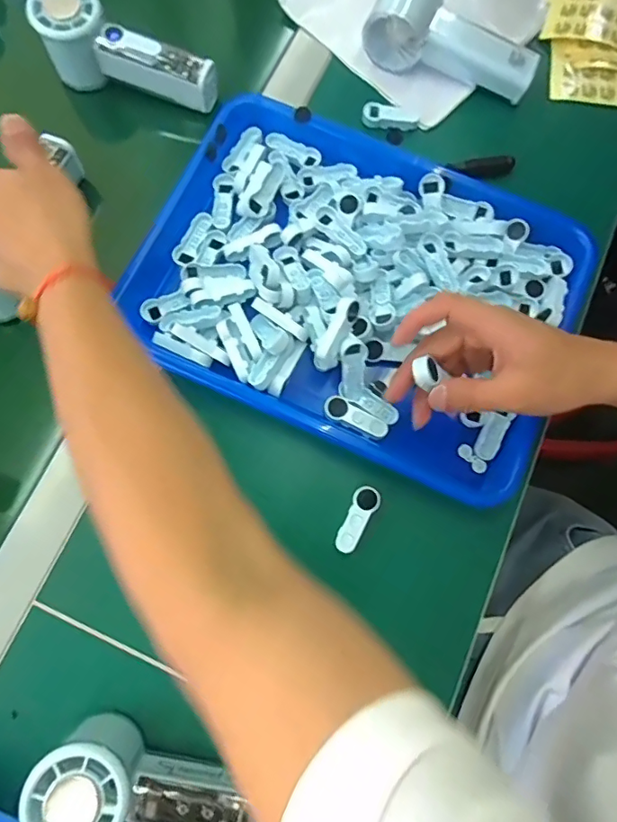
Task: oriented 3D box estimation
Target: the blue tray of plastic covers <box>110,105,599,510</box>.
[{"bbox_3d":[0.036,-0.098,0.398,0.335,0.040,0.243,24,78,5],"label":"blue tray of plastic covers"}]

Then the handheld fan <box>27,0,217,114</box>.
[{"bbox_3d":[-0.158,-0.309,0.444,0.151,0.061,0.046,18,77,-11],"label":"handheld fan"}]

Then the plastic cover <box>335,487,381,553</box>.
[{"bbox_3d":[0.035,0.079,0.370,0.019,0.004,0.050,32,78,7],"label":"plastic cover"}]

